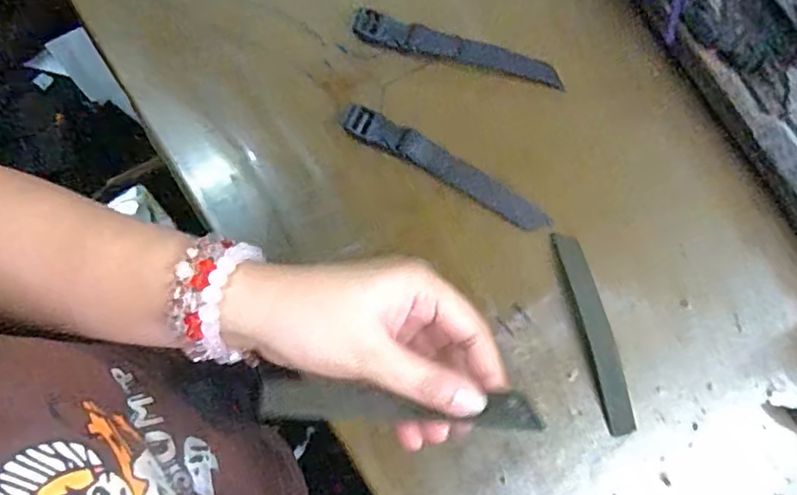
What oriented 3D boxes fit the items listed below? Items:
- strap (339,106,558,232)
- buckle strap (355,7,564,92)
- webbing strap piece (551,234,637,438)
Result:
[{"bbox_3d":[0.032,-0.053,0.370,0.150,0.009,0.021,29,77,1],"label":"strap"},{"bbox_3d":[0.042,-0.136,0.390,0.148,0.006,0.022,17,77,-2],"label":"buckle strap"},{"bbox_3d":[0.127,0.054,0.362,0.020,0.004,0.128,-13,79,-8],"label":"webbing strap piece"}]

